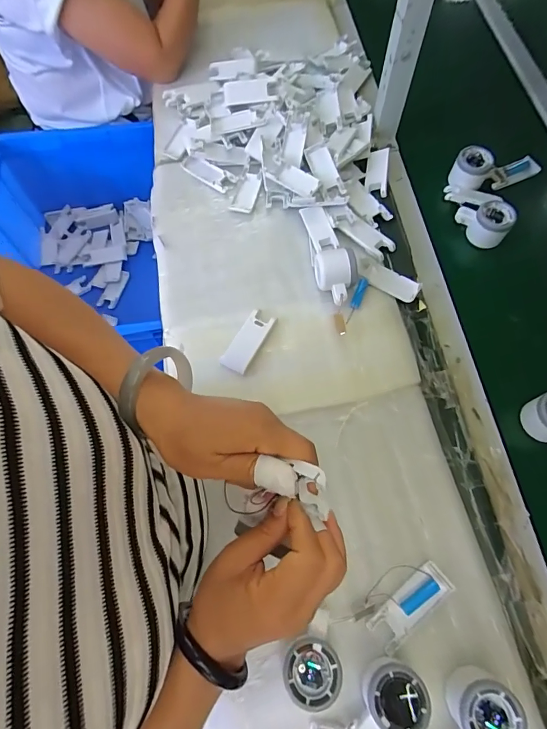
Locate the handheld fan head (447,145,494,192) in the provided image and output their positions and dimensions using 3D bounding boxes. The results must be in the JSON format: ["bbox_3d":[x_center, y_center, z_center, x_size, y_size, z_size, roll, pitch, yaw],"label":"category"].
[{"bbox_3d":[0.342,-0.338,0.696,0.062,0.044,0.069,26,70,11],"label":"handheld fan head"}]

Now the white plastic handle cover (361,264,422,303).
[{"bbox_3d":[0.180,-0.129,0.617,0.088,0.010,0.039,29,71,12],"label":"white plastic handle cover"}]

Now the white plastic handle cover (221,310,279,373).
[{"bbox_3d":[-0.037,-0.033,0.583,0.040,0.010,0.096,28,70,12],"label":"white plastic handle cover"}]

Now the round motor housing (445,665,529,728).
[{"bbox_3d":[0.199,0.348,0.401,0.079,0.058,0.062,-30,70,-11],"label":"round motor housing"}]

